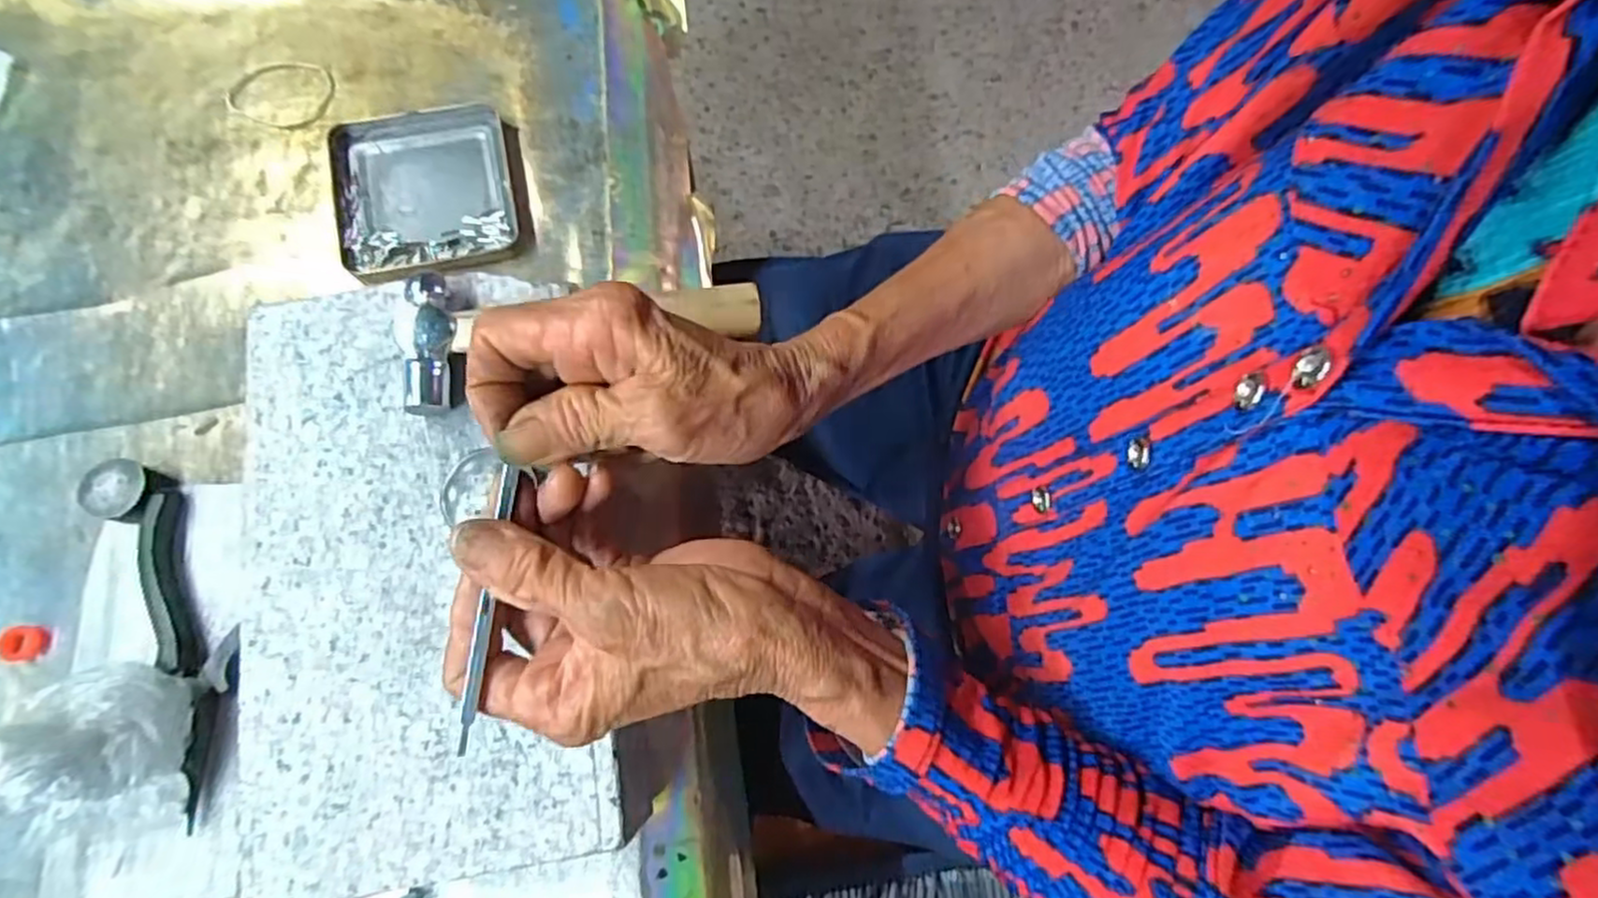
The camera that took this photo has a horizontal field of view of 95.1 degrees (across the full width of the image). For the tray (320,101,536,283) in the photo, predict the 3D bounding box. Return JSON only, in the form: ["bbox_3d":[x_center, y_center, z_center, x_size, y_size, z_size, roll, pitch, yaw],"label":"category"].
[{"bbox_3d":[-0.215,-0.149,0.424,0.106,0.010,0.105,-13,75,-5],"label":"tray"}]

